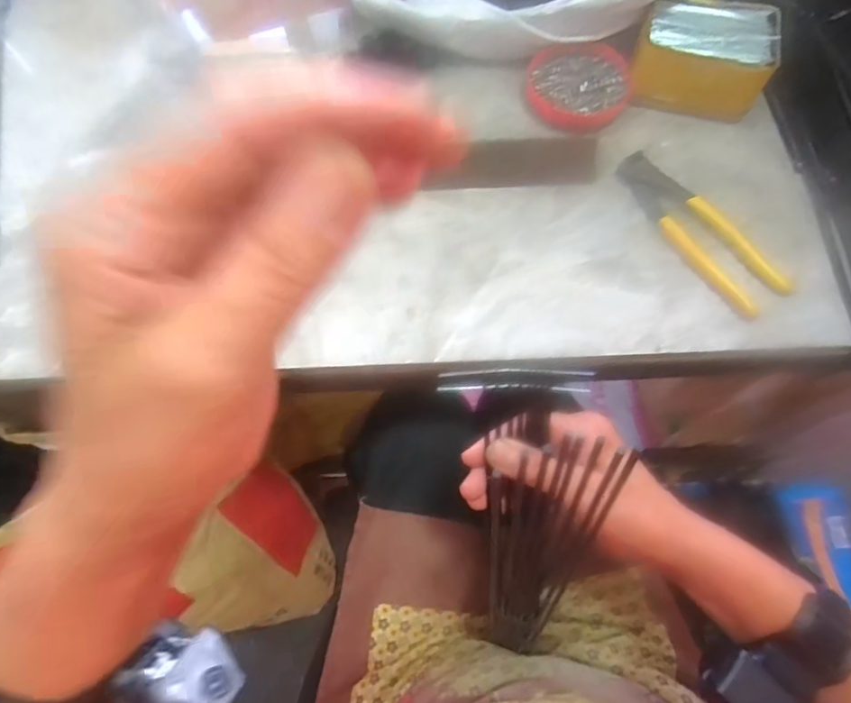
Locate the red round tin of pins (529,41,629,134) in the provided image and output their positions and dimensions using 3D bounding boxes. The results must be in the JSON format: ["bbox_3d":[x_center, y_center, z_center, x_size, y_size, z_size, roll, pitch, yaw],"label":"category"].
[{"bbox_3d":[0.137,-0.239,0.480,0.089,0.013,0.095,0,70,0],"label":"red round tin of pins"}]

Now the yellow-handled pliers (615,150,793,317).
[{"bbox_3d":[0.217,-0.101,0.431,0.049,0.010,0.163,-34,74,-11],"label":"yellow-handled pliers"}]

